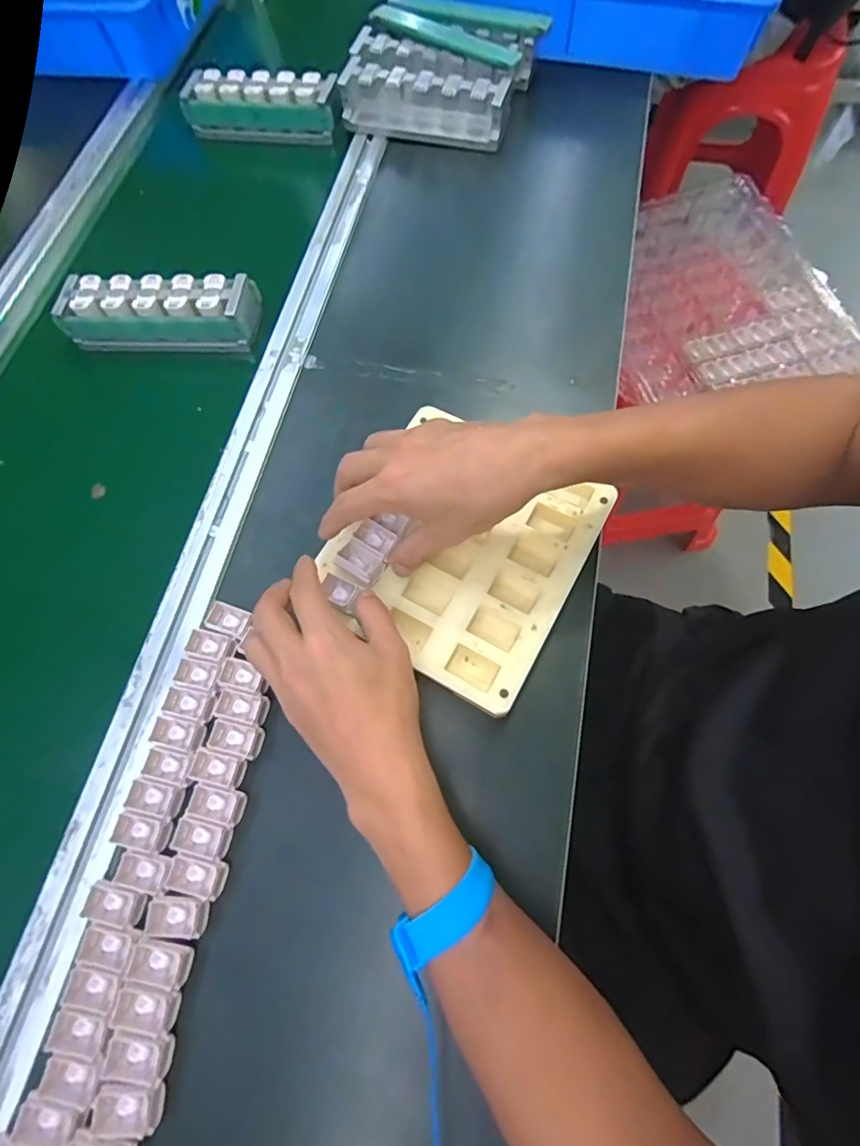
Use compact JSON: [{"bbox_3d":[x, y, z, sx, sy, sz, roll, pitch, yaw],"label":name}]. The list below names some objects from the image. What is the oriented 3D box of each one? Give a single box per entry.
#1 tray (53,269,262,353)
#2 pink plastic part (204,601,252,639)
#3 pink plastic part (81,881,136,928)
[{"bbox_3d":[-0.276,-0.263,0.515,0.201,0.047,0.065,2,69,6],"label":"tray"},{"bbox_3d":[-0.156,0.036,0.393,0.033,0.008,0.023,19,72,12],"label":"pink plastic part"},{"bbox_3d":[-0.207,0.214,0.330,0.030,0.011,0.019,14,71,10],"label":"pink plastic part"}]

